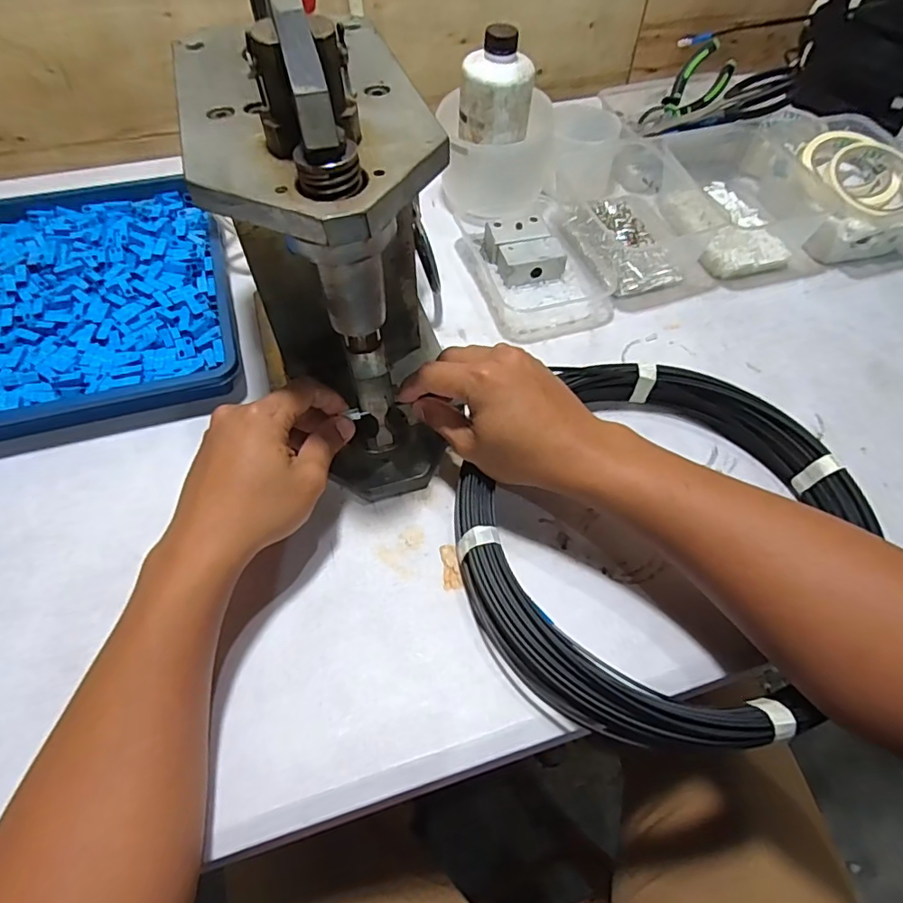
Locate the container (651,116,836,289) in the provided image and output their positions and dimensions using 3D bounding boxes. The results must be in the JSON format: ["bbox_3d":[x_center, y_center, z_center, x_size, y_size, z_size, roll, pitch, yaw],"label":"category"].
[{"bbox_3d":[0.308,-0.281,0.590,0.147,0.070,0.206,-9,56,-7],"label":"container"}]

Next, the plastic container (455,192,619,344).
[{"bbox_3d":[0.089,-0.199,0.554,0.128,0.036,0.176,-15,57,-11],"label":"plastic container"}]

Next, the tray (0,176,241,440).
[{"bbox_3d":[-0.339,-0.159,0.518,0.237,0.042,0.325,-14,57,-10],"label":"tray"}]

